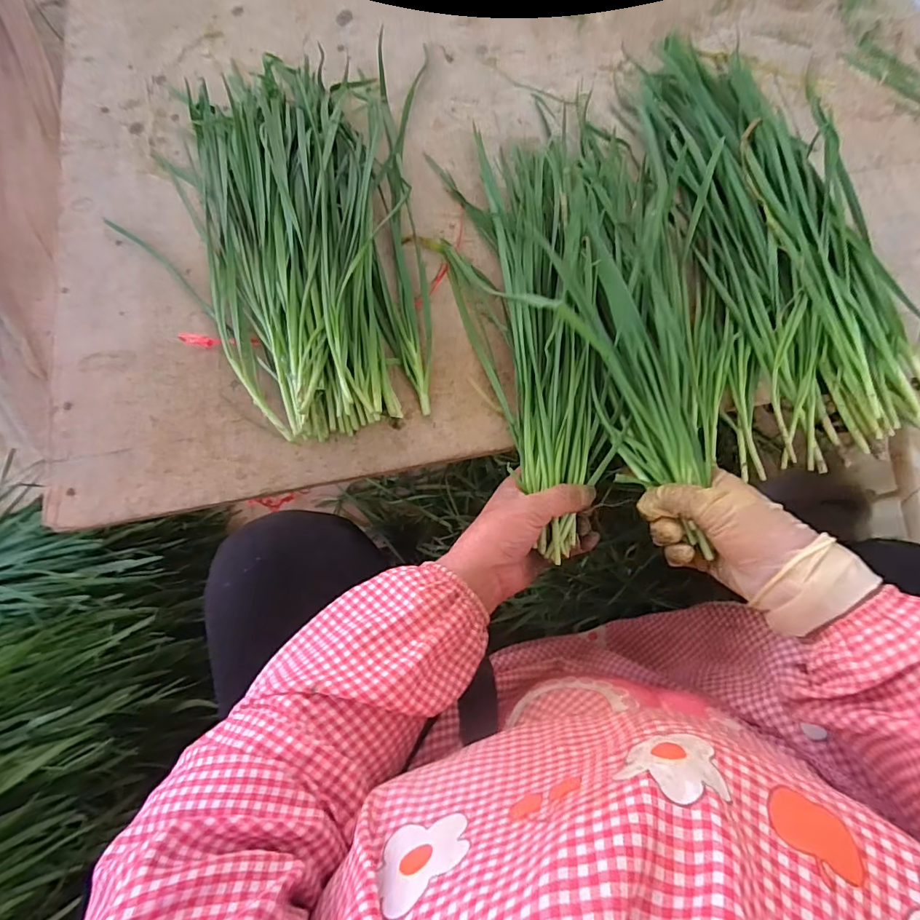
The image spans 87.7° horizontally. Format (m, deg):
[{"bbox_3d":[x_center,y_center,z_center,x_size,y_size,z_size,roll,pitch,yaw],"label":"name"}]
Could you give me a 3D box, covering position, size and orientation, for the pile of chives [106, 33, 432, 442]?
[{"bbox_3d":[-0.157,-0.221,0.437,0.243,0.046,0.411,-4,76,0],"label":"pile of chives"}]

